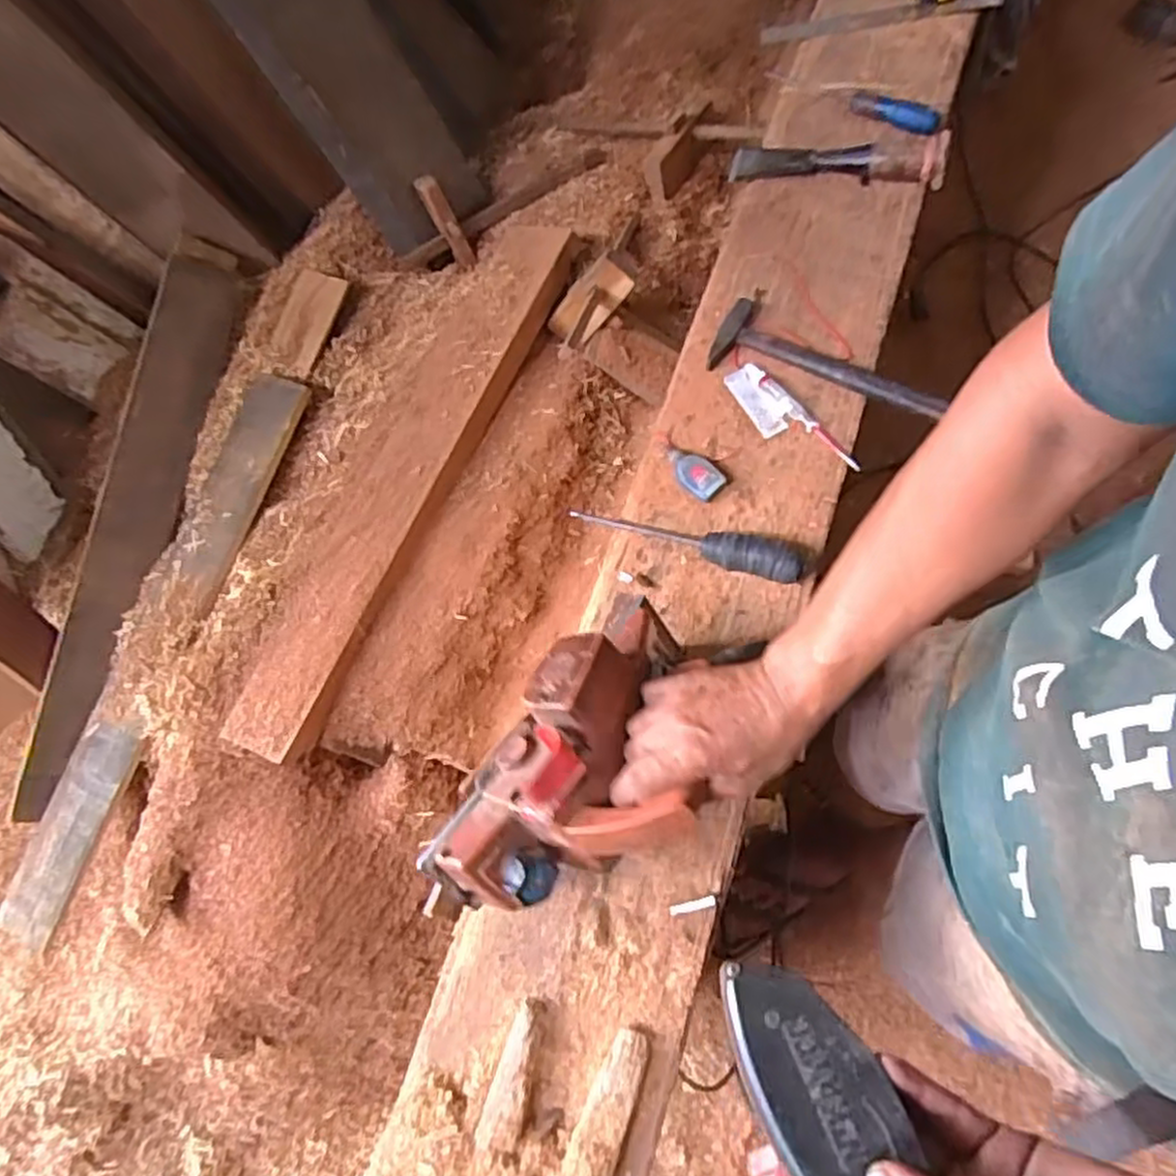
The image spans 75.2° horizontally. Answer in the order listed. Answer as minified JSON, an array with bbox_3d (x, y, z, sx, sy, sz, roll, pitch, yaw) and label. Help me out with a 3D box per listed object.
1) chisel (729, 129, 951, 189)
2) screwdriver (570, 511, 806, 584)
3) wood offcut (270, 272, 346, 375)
[{"bbox_3d":[0.289,-0.500,0.896,0.243,0.045,0.046,10,67,21],"label":"chisel"},{"bbox_3d":[0.095,-0.049,0.752,0.236,0.029,0.038,15,68,23],"label":"screwdriver"},{"bbox_3d":[-0.398,-0.376,1.079,0.072,0.015,0.158,15,81,7],"label":"wood offcut"}]

